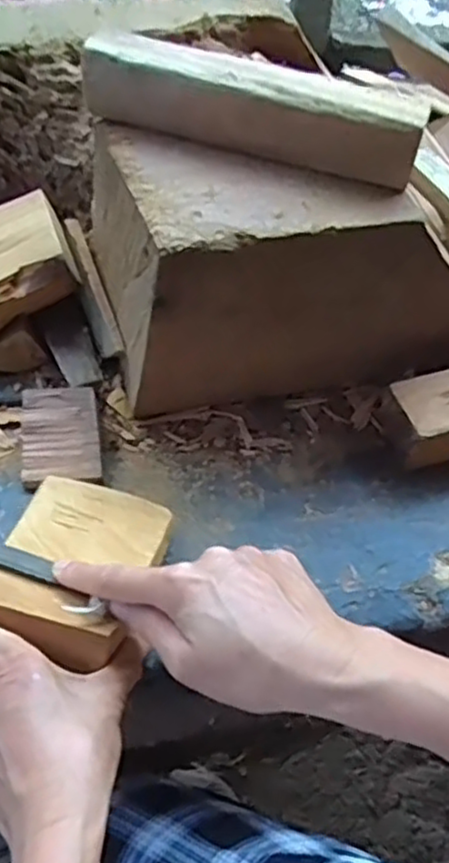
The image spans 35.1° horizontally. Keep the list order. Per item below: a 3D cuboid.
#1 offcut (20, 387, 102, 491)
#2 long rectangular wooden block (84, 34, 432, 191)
[{"bbox_3d":[-0.115,0.003,0.496,0.054,0.009,0.068,-7,79,1],"label":"offcut"},{"bbox_3d":[0.018,-0.209,0.453,0.212,0.045,0.034,16,56,6],"label":"long rectangular wooden block"}]

